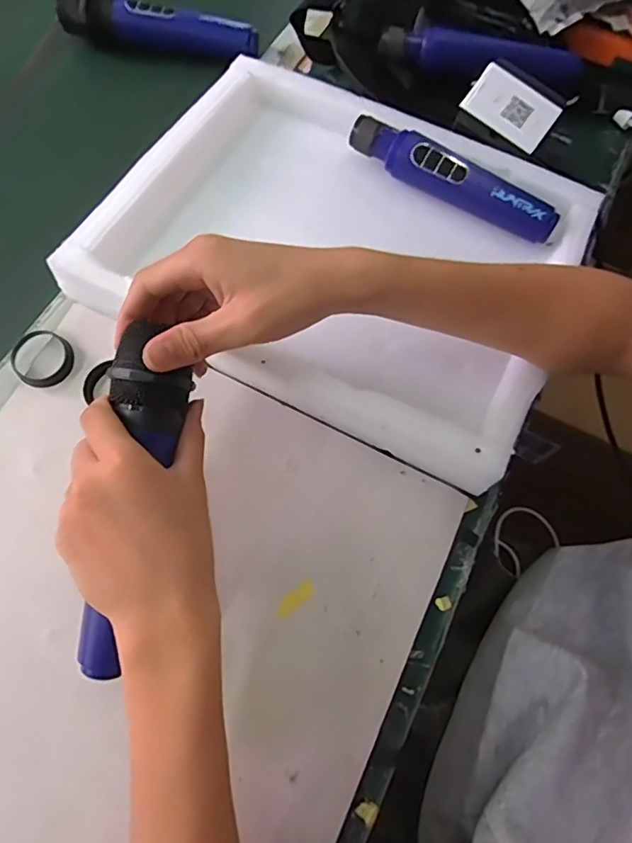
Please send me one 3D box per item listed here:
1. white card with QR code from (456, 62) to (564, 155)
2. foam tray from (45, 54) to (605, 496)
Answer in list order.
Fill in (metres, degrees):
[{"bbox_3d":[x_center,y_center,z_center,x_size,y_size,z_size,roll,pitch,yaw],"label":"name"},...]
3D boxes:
[{"bbox_3d":[0.178,-0.287,0.481,0.080,0.010,0.049,37,94,1],"label":"white card with QR code"},{"bbox_3d":[0.023,-0.141,0.435,0.349,0.071,0.292,23,70,7],"label":"foam tray"}]

